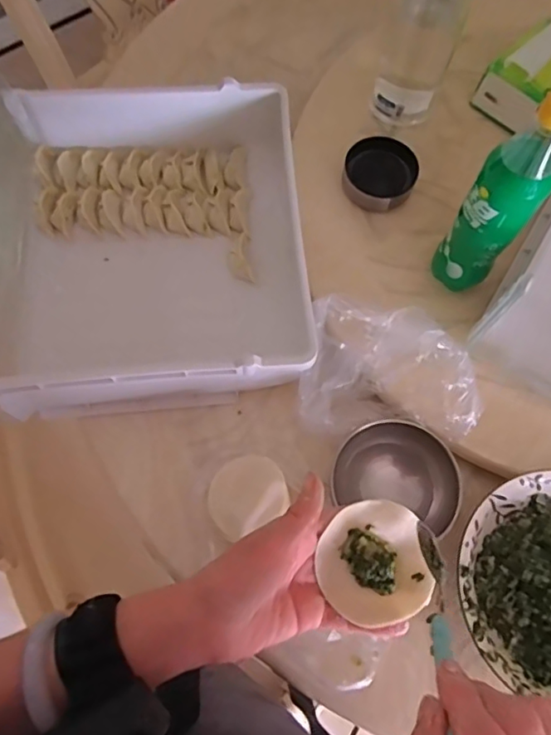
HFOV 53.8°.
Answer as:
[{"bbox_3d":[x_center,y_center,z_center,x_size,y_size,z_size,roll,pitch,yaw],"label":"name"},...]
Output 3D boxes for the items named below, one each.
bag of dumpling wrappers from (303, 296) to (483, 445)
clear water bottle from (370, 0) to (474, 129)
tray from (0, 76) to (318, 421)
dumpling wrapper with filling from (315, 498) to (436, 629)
[{"bbox_3d":[0.119,0.009,0.559,0.180,0.076,0.134,10,70,2],"label":"bag of dumpling wrappers"},{"bbox_3d":[0.169,-0.387,0.625,0.087,0.214,0.089,16,70,4],"label":"clear water bottle"},{"bbox_3d":[-0.158,-0.139,0.619,0.362,0.119,0.370,-5,70,-3],"label":"tray"},{"bbox_3d":[0.062,0.126,0.353,0.067,0.018,0.072,1,70,-1],"label":"dumpling wrapper with filling"}]

